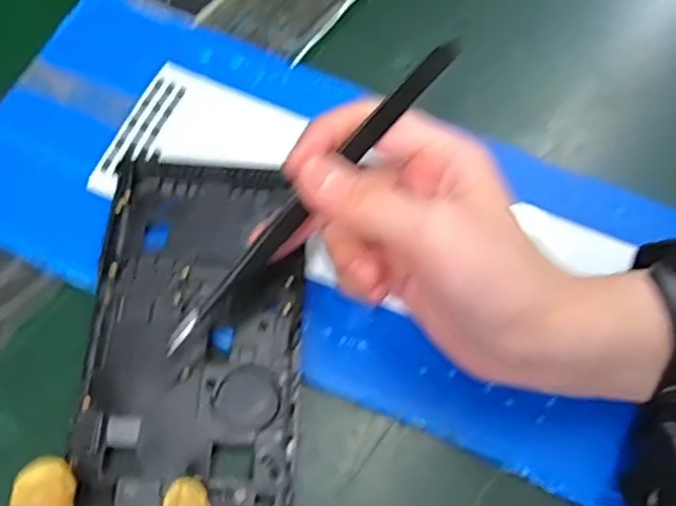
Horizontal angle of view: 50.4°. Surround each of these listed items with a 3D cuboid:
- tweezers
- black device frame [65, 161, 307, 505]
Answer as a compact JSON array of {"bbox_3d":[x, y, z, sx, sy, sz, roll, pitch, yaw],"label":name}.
[{"bbox_3d":[-0.010,-0.019,0.255,0.143,0.016,0.009,-46,71,9],"label":"tweezers"},{"bbox_3d":[-0.050,0.042,0.251,0.073,0.011,0.161,3,63,-2],"label":"black device frame"}]

